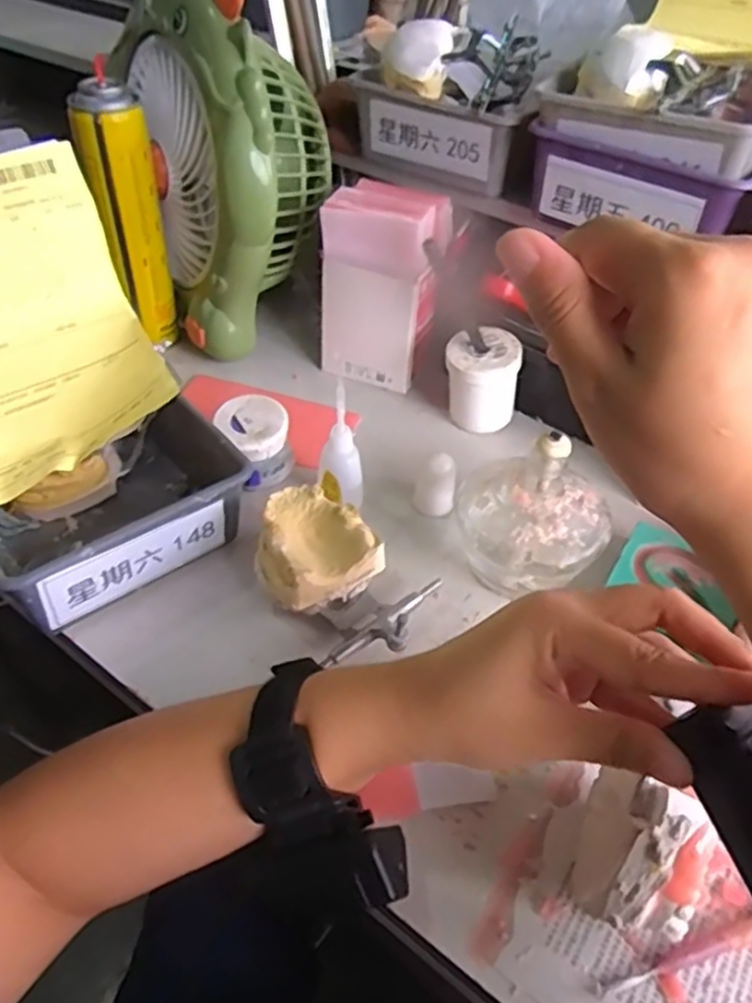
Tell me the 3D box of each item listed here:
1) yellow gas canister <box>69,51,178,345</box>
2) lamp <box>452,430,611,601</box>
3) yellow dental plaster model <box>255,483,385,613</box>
[{"bbox_3d":[-0.194,-0.219,0.555,0.050,0.190,0.045,-11,46,-14],"label":"yellow gas canister"},{"bbox_3d":[0.094,0.009,0.427,0.091,0.099,0.079,14,46,11],"label":"lamp"},{"bbox_3d":[-0.039,0.033,0.428,0.067,0.052,0.068,-23,50,-24],"label":"yellow dental plaster model"}]

